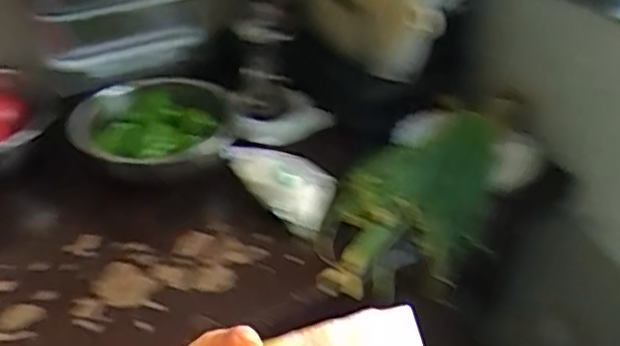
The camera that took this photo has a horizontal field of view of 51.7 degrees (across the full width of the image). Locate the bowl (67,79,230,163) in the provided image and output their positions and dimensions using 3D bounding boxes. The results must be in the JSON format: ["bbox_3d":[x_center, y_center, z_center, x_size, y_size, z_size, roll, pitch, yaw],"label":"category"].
[{"bbox_3d":[-0.217,-0.078,0.879,0.205,0.050,0.164,-7,36,-9],"label":"bowl"}]

